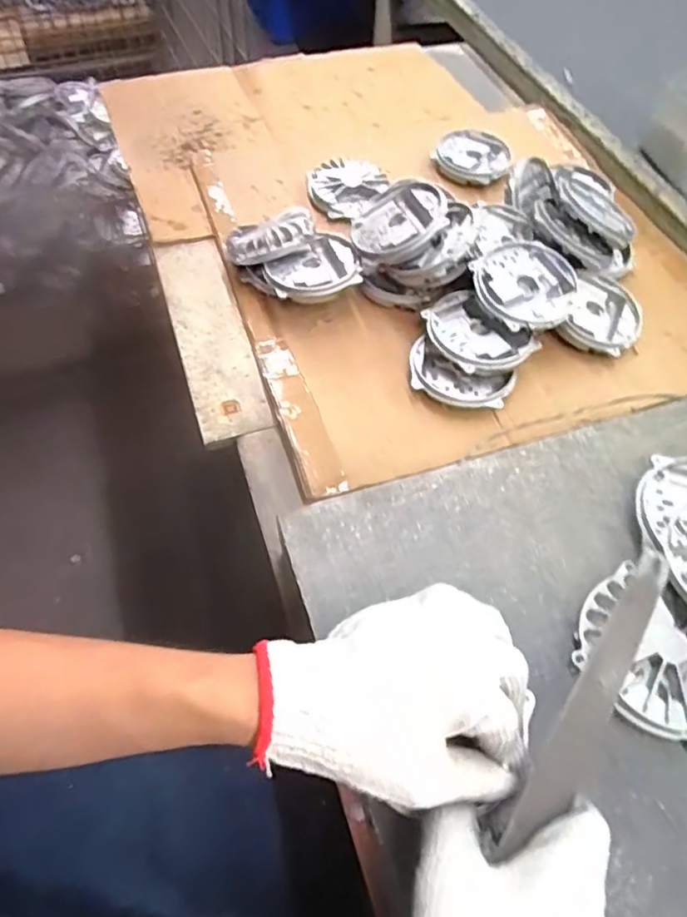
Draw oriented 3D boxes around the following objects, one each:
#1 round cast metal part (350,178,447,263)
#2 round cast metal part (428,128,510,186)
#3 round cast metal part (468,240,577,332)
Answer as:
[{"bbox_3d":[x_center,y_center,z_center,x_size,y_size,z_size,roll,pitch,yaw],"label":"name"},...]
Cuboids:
[{"bbox_3d":[0.064,-0.261,0.646,0.105,0.029,0.108,-20,54,18],"label":"round cast metal part"},{"bbox_3d":[0.185,-0.432,0.826,0.103,0.027,0.104,1,57,-2],"label":"round cast metal part"},{"bbox_3d":[0.201,-0.186,0.611,0.112,0.021,0.104,1,57,-2],"label":"round cast metal part"}]

